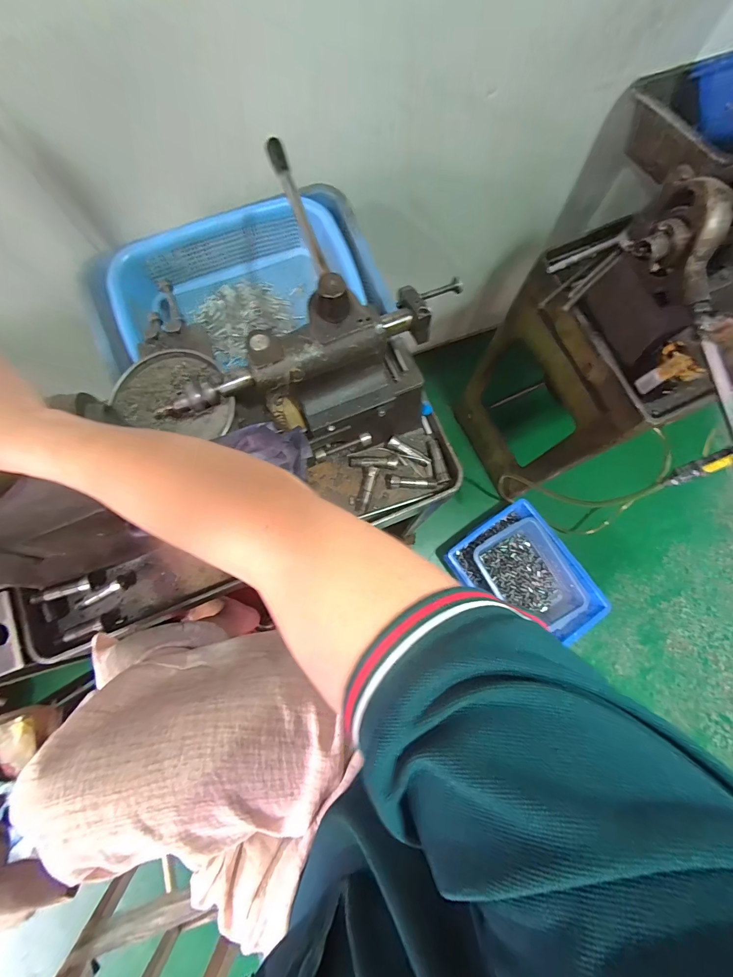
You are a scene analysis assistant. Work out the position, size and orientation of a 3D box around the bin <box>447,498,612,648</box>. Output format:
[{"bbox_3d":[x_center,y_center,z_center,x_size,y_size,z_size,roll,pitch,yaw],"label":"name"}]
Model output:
[{"bbox_3d":[0.485,0.288,1.167,0.311,0.097,0.411,-35,80,-9],"label":"bin"}]

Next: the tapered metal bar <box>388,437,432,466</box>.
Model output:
[{"bbox_3d":[0.072,-0.061,0.623,0.077,0.011,0.017,28,79,5],"label":"tapered metal bar"}]

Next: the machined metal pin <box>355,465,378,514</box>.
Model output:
[{"bbox_3d":[0.000,0.002,0.612,0.024,0.020,0.076,9,78,1],"label":"machined metal pin"}]

